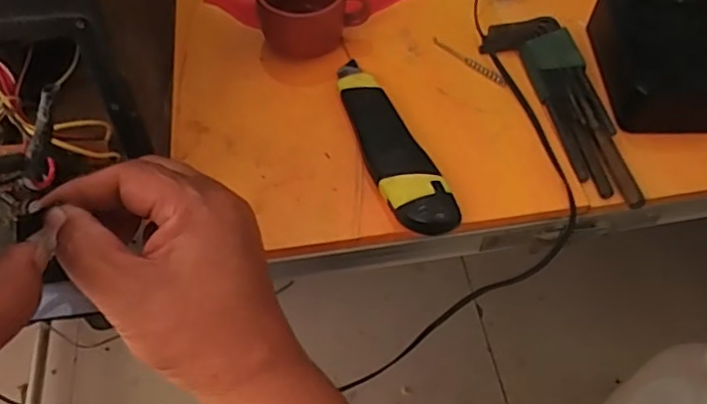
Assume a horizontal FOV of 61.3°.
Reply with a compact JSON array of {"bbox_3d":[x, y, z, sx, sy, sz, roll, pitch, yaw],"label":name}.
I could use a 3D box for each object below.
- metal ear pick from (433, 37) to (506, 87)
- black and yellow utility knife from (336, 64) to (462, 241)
[{"bbox_3d":[0.089,-0.110,0.461,0.009,0.004,0.070,-39,63,-23],"label":"metal ear pick"},{"bbox_3d":[0.020,-0.042,0.403,0.038,0.021,0.157,-19,57,-13],"label":"black and yellow utility knife"}]

